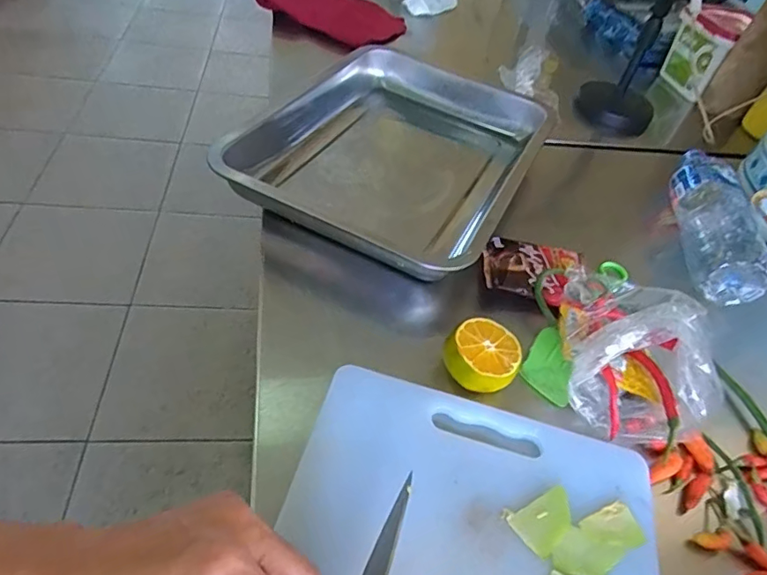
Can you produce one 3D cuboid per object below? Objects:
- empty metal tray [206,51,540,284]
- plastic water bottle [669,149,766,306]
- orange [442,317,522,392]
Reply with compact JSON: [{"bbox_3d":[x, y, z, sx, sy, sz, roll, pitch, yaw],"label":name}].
[{"bbox_3d":[0.015,-0.162,0.579,0.277,0.056,0.364,24,47,10],"label":"empty metal tray"},{"bbox_3d":[0.352,-0.076,0.562,0.067,0.053,0.215,16,46,3],"label":"plastic water bottle"},{"bbox_3d":[0.075,0.050,0.397,0.052,0.032,0.051,6,47,-6],"label":"orange"}]

